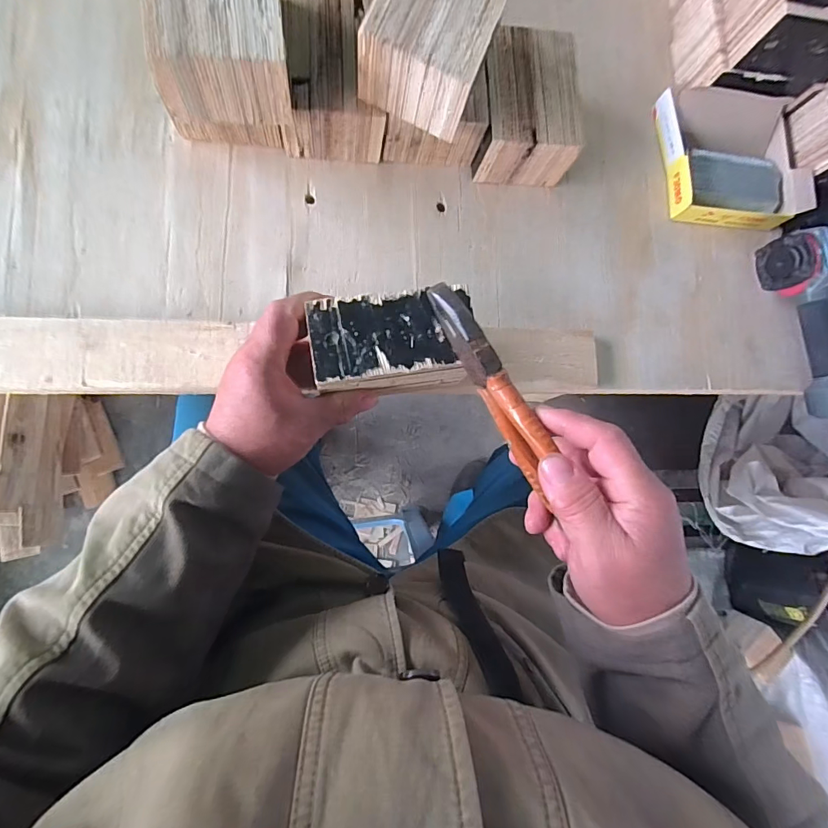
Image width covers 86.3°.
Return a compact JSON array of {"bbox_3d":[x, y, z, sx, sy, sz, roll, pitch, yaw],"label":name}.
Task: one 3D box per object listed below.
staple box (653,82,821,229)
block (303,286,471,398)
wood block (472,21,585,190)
[{"bbox_3d":[0.353,-0.283,0.489,0.147,0.040,0.147,-5,84,-8],"label":"staple box"},{"bbox_3d":[-0.017,-0.052,0.340,0.115,0.057,0.064,-8,84,-8],"label":"block"},{"bbox_3d":[0.110,-0.301,0.442,0.093,0.063,0.124,2,83,-9],"label":"wood block"}]

